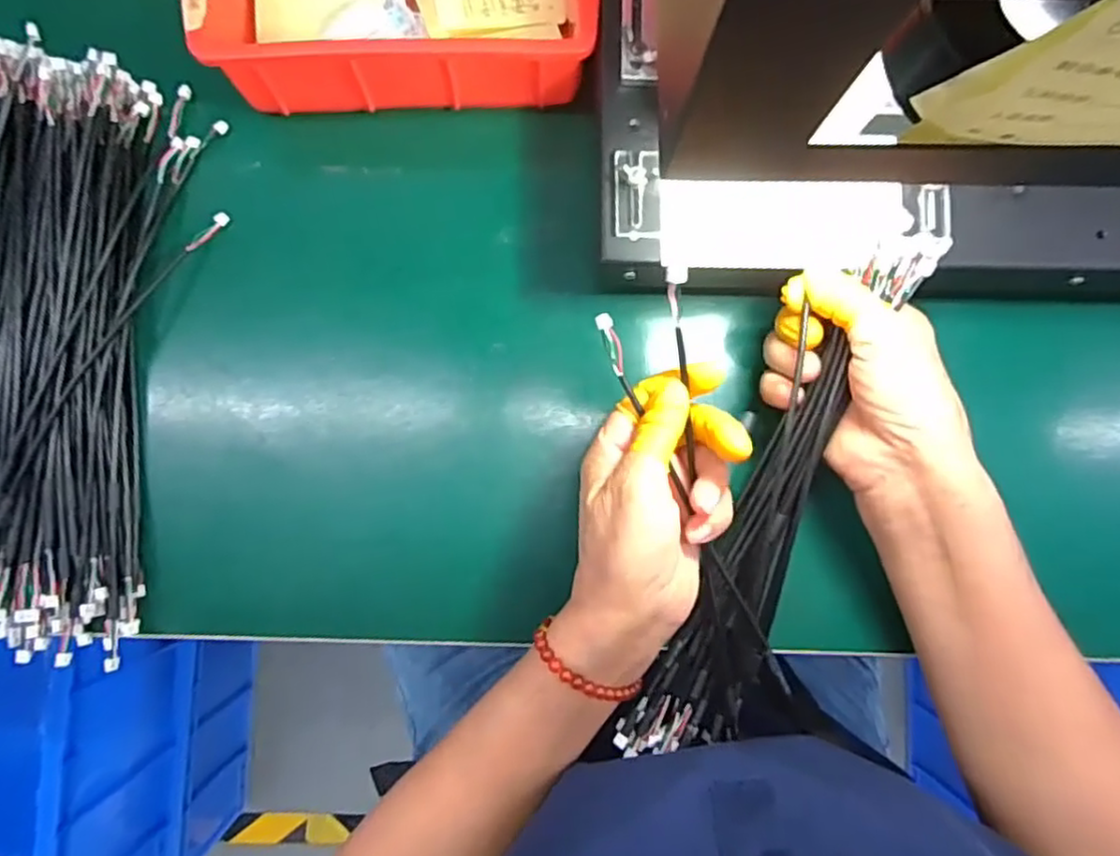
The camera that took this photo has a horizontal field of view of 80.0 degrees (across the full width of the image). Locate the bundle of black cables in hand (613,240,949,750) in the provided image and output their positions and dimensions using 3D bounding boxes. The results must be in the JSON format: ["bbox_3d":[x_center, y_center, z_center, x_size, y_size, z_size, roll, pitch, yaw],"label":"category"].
[{"bbox_3d":[0.109,0.043,0.335,0.061,0.034,0.283,21,101,-1],"label":"bundle of black cables in hand"}]

